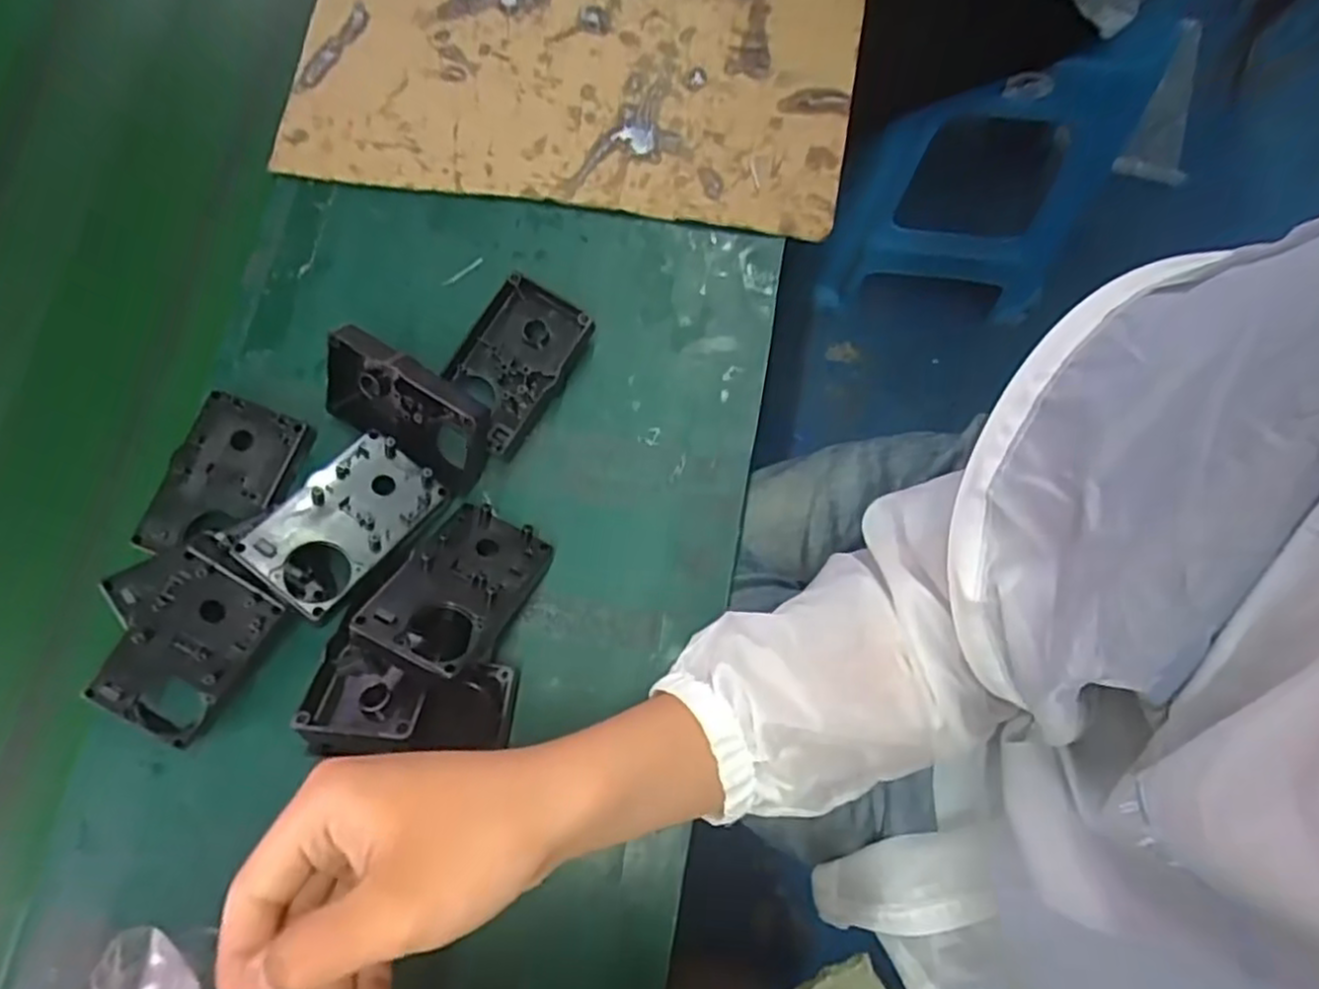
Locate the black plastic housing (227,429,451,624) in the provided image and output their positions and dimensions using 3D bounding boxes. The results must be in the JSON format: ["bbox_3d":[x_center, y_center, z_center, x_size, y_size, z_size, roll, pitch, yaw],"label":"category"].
[{"bbox_3d":[-0.170,0.015,0.394,0.058,0.014,0.098,43,60,0],"label":"black plastic housing"}]

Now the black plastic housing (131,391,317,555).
[{"bbox_3d":[-0.249,-0.007,0.422,0.061,0.026,0.095,19,77,-2],"label":"black plastic housing"}]

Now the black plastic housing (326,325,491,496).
[{"bbox_3d":[-0.146,-0.049,0.419,0.097,0.073,0.027,25,48,4],"label":"black plastic housing"}]

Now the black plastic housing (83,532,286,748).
[{"bbox_3d":[-0.245,0.079,0.382,0.059,0.015,0.101,34,94,-9],"label":"black plastic housing"}]

